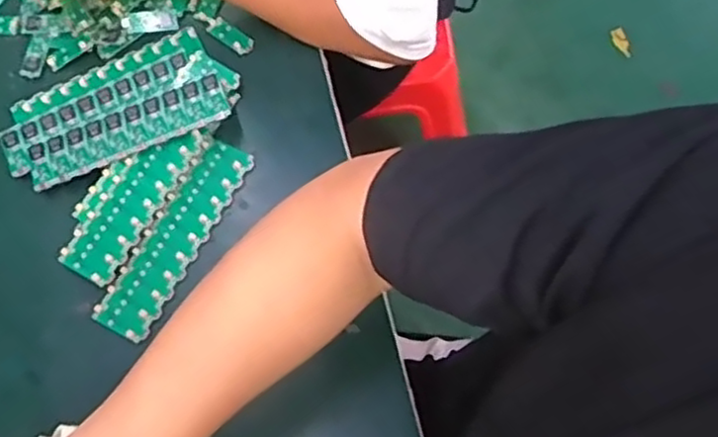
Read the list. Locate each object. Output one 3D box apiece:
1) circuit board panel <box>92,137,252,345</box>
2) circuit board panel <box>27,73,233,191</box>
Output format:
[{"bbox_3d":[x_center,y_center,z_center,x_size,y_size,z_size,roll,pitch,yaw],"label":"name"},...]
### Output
[{"bbox_3d":[-0.159,0.014,0.586,0.047,0.008,0.184,26,74,10],"label":"circuit board panel"},{"bbox_3d":[-0.206,-0.079,0.605,0.184,0.005,0.045,-22,71,1],"label":"circuit board panel"}]

